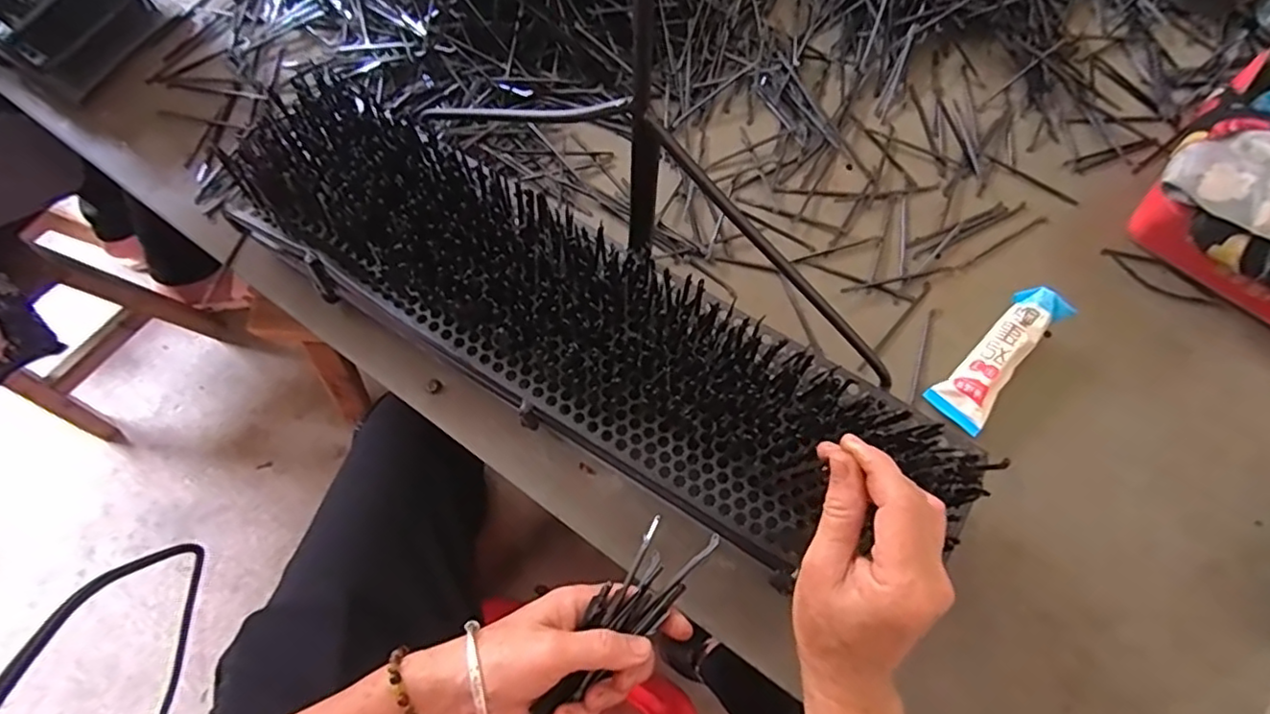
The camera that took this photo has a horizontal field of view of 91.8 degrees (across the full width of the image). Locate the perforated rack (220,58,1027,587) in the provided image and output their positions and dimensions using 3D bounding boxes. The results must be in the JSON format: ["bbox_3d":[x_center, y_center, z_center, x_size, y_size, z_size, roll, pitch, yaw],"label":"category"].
[{"bbox_3d":[-0.047,-0.019,0.461,0.597,0.093,0.143,29,73,7],"label":"perforated rack"}]

